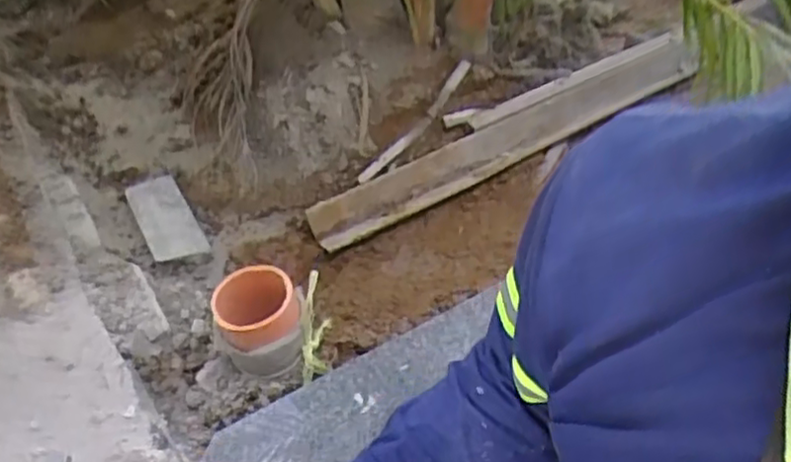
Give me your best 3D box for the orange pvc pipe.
[{"bbox_3d":[-0.139,0.094,0.736,0.089,0.082,0.085,-13,46,-8],"label":"orange pvc pipe"}]

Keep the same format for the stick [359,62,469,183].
[{"bbox_3d":[0.034,-0.156,1.015,0.247,0.024,0.010,-50,26,-18],"label":"stick"}]

